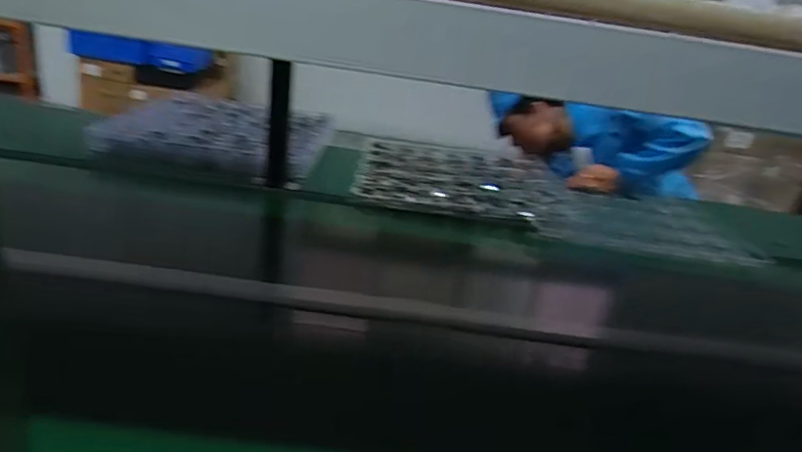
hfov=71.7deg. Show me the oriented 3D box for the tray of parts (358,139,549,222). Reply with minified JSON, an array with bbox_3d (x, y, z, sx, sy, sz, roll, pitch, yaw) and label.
[{"bbox_3d":[0.131,-0.122,1.388,0.485,0.033,0.470,9,23,2],"label":"tray of parts"}]

